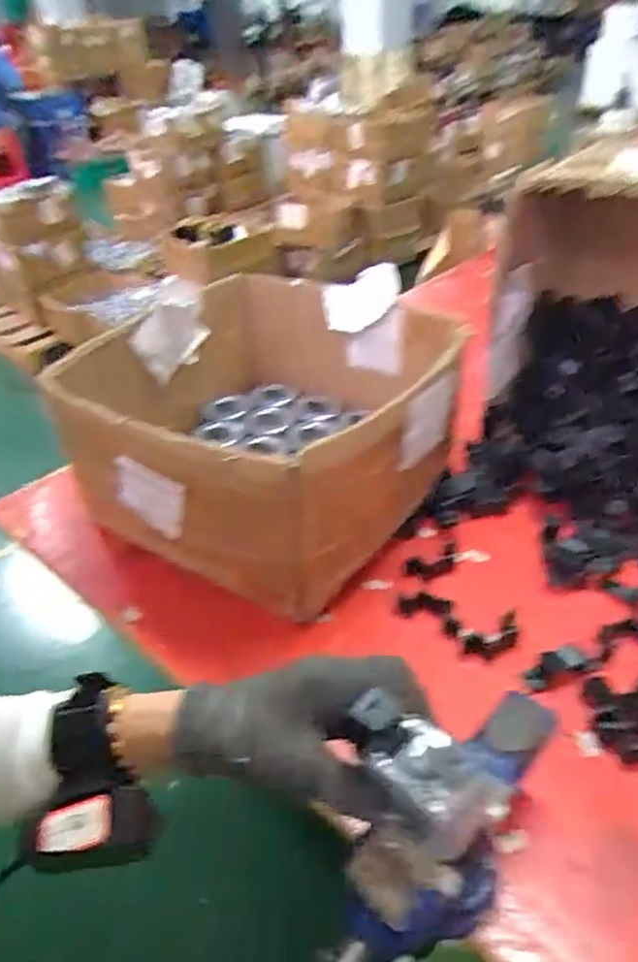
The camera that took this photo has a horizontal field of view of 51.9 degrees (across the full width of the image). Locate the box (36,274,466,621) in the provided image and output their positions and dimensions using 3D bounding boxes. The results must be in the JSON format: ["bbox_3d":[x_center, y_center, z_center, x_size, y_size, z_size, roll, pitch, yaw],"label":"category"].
[{"bbox_3d":[-0.068,-0.077,0.705,0.385,0.153,0.345,20,43,29],"label":"box"}]

